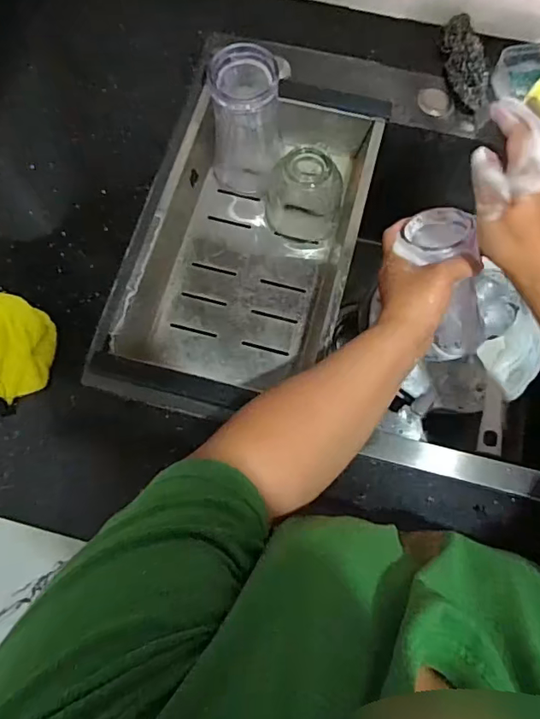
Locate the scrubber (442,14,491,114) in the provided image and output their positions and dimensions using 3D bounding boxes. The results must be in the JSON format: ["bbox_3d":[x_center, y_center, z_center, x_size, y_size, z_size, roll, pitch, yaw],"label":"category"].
[{"bbox_3d":[0.209,-0.322,0.558,0.036,0.034,0.126,-8,72,-4],"label":"scrubber"}]

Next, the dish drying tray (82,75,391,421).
[{"bbox_3d":[-0.018,-0.120,0.531,0.199,0.057,0.373,15,72,4],"label":"dish drying tray"}]

